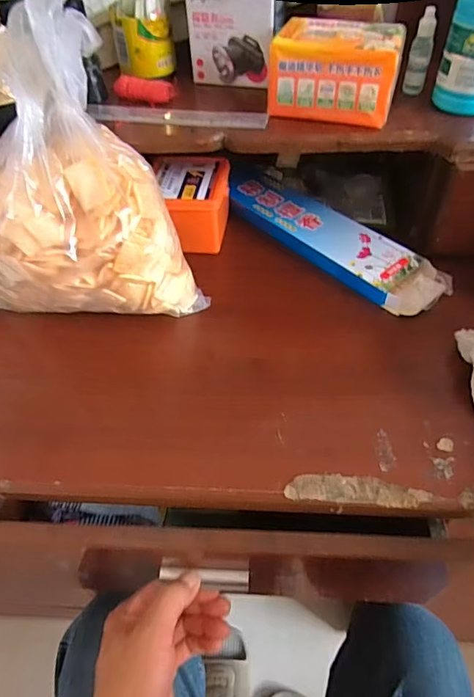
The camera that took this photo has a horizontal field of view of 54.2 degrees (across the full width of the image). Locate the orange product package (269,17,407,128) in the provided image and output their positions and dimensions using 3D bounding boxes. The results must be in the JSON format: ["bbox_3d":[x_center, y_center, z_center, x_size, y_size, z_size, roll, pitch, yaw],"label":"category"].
[{"bbox_3d":[0.094,-0.265,0.441,0.115,0.064,0.071,13,51,13],"label":"orange product package"}]

